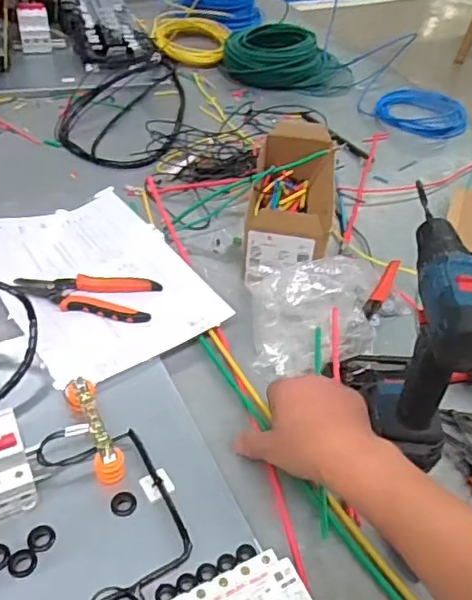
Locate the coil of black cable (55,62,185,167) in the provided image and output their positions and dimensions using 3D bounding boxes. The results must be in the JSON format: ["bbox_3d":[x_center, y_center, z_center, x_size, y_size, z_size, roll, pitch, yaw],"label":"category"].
[{"bbox_3d":[-0.197,-0.349,1.016,0.210,0.040,0.370,3,45,-4],"label":"coil of black cable"}]

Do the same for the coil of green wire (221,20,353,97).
[{"bbox_3d":[0.107,-0.492,1.169,0.260,0.084,0.158,8,45,0],"label":"coil of green wire"}]

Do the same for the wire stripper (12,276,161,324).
[{"bbox_3d":[-0.179,-0.006,0.686,0.165,0.018,0.070,7,45,0],"label":"wire stripper"}]

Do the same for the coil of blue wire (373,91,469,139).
[{"bbox_3d":[0.370,-0.367,1.117,0.188,0.030,0.162,-13,48,-19],"label":"coil of blue wire"}]

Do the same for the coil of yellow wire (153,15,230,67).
[{"bbox_3d":[-0.097,-0.558,1.230,0.159,0.055,0.151,4,45,-4],"label":"coil of yellow wire"}]

